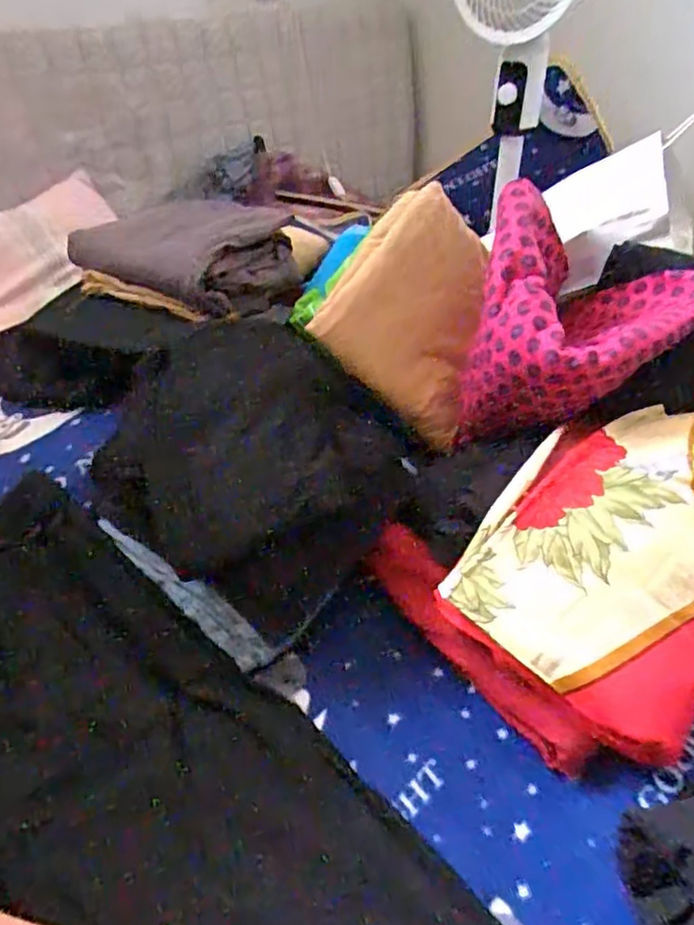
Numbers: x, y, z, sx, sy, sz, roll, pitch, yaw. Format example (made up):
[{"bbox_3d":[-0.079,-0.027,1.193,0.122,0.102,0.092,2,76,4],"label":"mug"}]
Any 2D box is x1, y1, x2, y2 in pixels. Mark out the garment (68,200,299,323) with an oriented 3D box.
[{"bbox_3d":[-0.230,-0.303,0.896,0.303,0.086,0.209,23,45,28],"label":"garment"}]

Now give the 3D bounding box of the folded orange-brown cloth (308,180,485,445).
[{"bbox_3d":[0.105,-0.189,0.799,0.249,0.226,0.038,-55,22,-12],"label":"folded orange-brown cloth"}]

